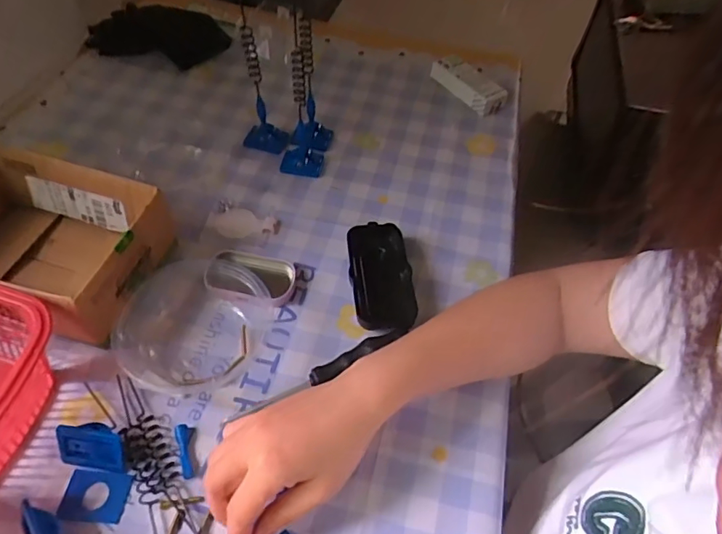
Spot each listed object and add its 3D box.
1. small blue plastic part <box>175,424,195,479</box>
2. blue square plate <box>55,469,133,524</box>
[{"bbox_3d":[-0.127,0.132,0.371,0.013,0.005,0.038,-10,54,-12],"label":"small blue plastic part"},{"bbox_3d":[-0.182,0.157,0.352,0.043,0.004,0.032,7,53,0],"label":"blue square plate"}]

